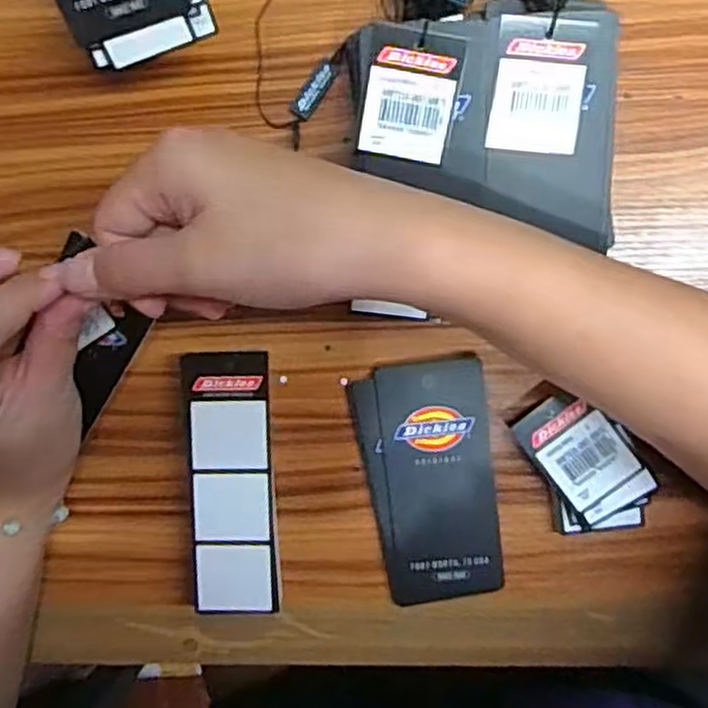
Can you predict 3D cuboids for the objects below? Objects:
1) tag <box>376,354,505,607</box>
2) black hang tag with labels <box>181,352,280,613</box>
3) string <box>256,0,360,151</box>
[{"bbox_3d":[0.039,0.059,0.343,0.051,0.005,0.111,-5,93,7],"label":"tag"},{"bbox_3d":[-0.055,0.058,0.343,0.038,0.026,0.117,-2,94,5],"label":"black hang tag with labels"},{"bbox_3d":[-0.019,-0.151,0.334,0.044,0.006,0.102,29,96,2],"label":"string"}]

